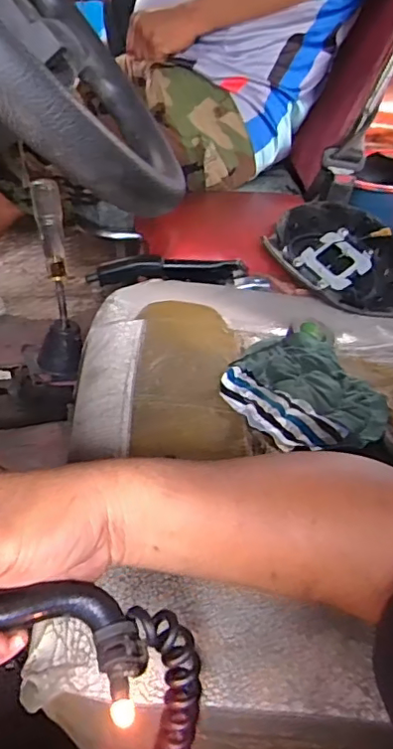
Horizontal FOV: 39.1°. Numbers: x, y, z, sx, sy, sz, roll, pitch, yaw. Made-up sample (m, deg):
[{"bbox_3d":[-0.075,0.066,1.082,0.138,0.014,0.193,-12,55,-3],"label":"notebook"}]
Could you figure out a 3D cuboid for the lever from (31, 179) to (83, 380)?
[{"bbox_3d":[-0.230,-0.129,0.892,0.072,0.288,0.088,-7,41,-16],"label":"lever"}]

